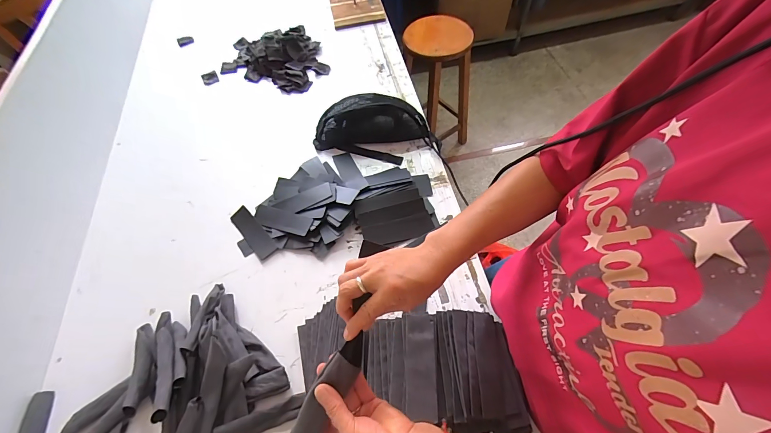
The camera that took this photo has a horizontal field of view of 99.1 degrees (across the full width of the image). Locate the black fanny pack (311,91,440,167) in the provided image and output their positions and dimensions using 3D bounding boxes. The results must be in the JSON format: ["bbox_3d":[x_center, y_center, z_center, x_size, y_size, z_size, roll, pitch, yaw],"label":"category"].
[{"bbox_3d":[-0.020,-0.232,0.837,0.304,0.081,0.145,11,61,10],"label":"black fanny pack"}]

